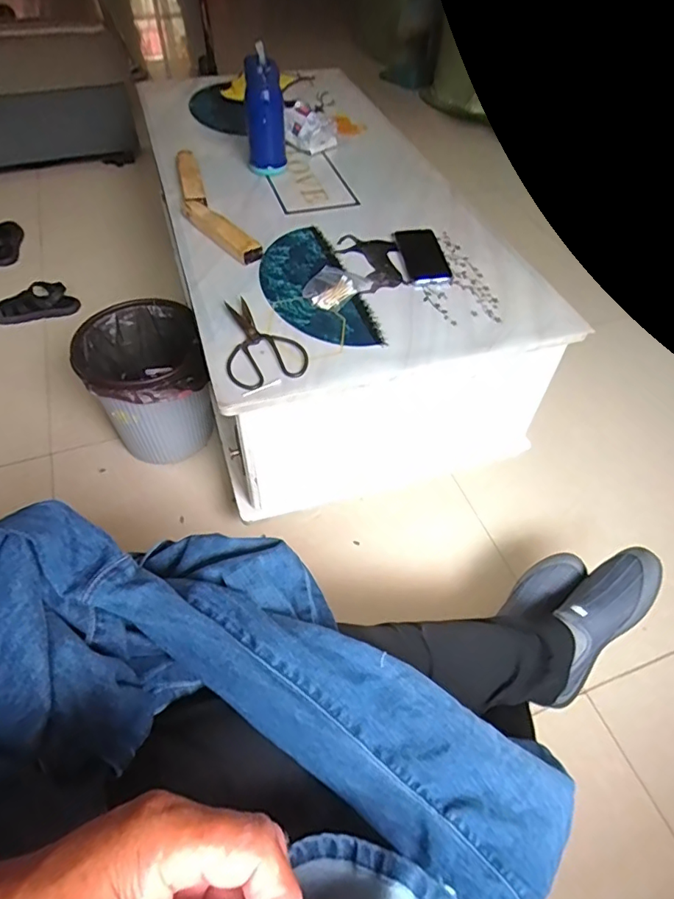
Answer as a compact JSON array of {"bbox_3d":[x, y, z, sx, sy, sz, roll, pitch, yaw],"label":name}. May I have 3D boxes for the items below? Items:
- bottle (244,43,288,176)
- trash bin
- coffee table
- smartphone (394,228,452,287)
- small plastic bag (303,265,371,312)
[{"bbox_3d":[-0.146,-0.678,1.071,0.077,0.202,0.072,-1,52,-4],"label":"bottle"},{"bbox_3d":[-0.378,-0.120,1.071,0.229,0.241,0.251,-18,55,-16],"label":"trash bin"},{"bbox_3d":[-0.046,-0.443,1.179,0.585,0.371,1.044,-13,53,-13],"label":"coffee table"},{"bbox_3d":[0.158,-0.354,0.957,0.080,0.006,0.177,-4,52,-6],"label":"smartphone"},{"bbox_3d":[-0.006,-0.273,0.885,0.091,0.012,0.107,27,55,17],"label":"small plastic bag"}]

